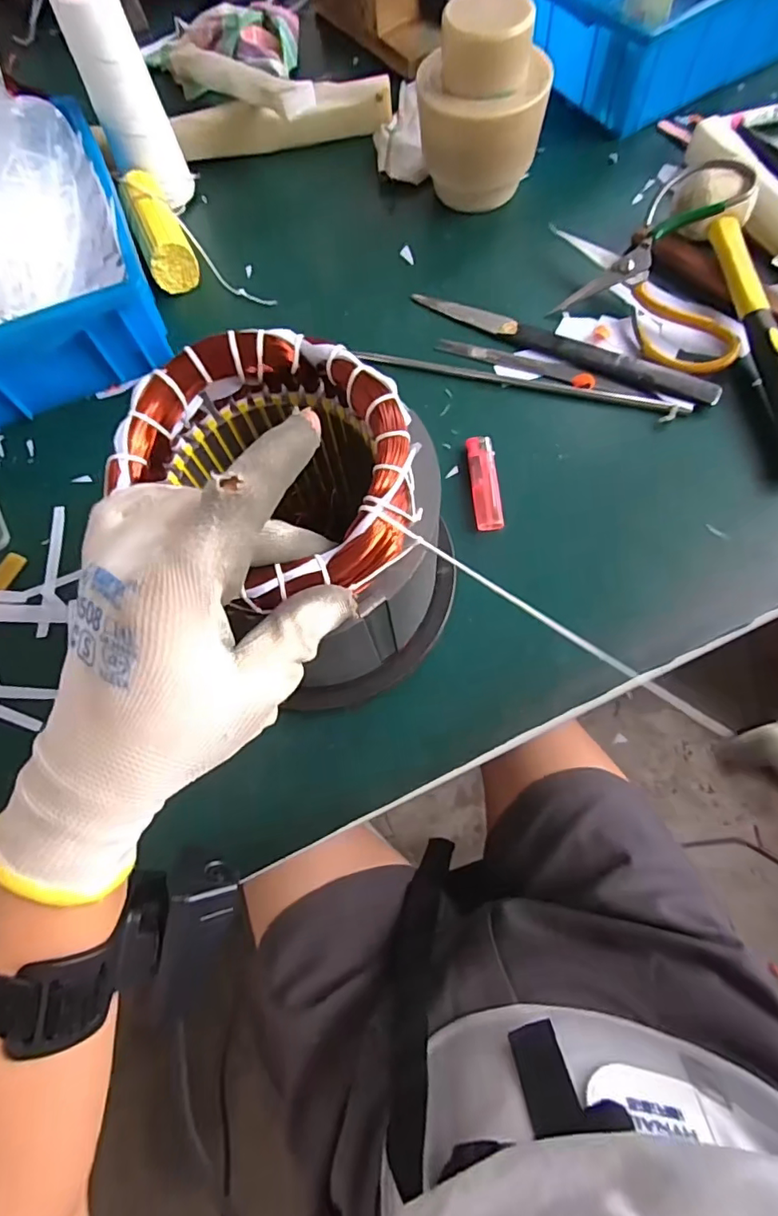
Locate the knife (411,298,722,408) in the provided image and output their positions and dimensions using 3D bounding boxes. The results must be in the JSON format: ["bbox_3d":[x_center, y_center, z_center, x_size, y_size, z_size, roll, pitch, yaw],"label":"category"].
[{"bbox_3d":[0.142,-0.224,0.443,0.261,0.016,0.027,27,74,12],"label":"knife"}]

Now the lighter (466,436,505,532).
[{"bbox_3d":[0.074,-0.096,0.405,0.021,0.009,0.078,-5,70,2],"label":"lighter"}]

